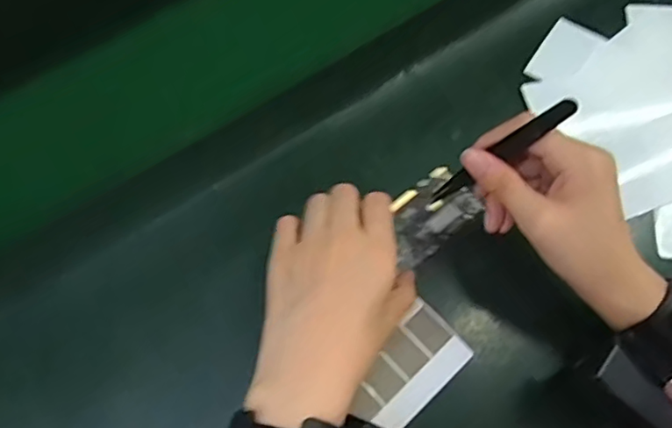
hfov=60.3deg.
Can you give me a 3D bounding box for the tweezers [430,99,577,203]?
[{"bbox_3d":[0.097,-0.034,0.358,0.017,0.135,0.016,17,68,-13],"label":"tweezers"}]

